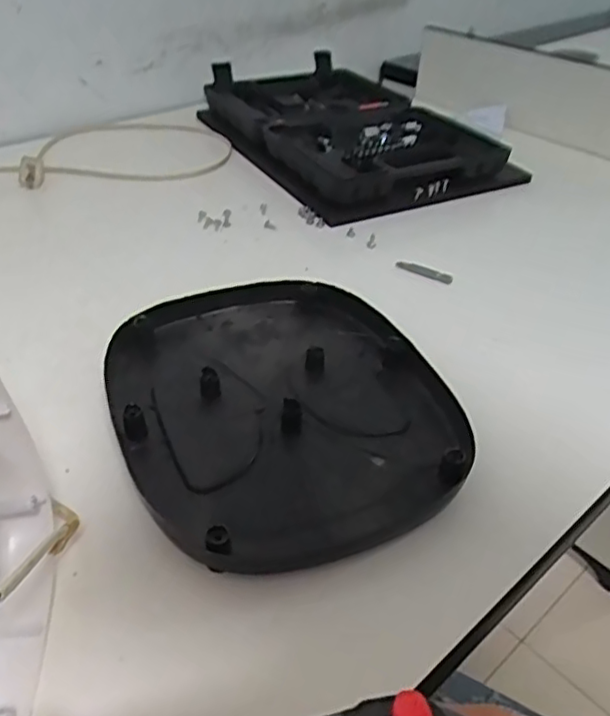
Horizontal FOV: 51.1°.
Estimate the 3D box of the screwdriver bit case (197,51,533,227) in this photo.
[{"bbox_3d":[0.047,-0.274,0.756,0.255,0.059,0.367,-20,44,-25],"label":"screwdriver bit case"}]

